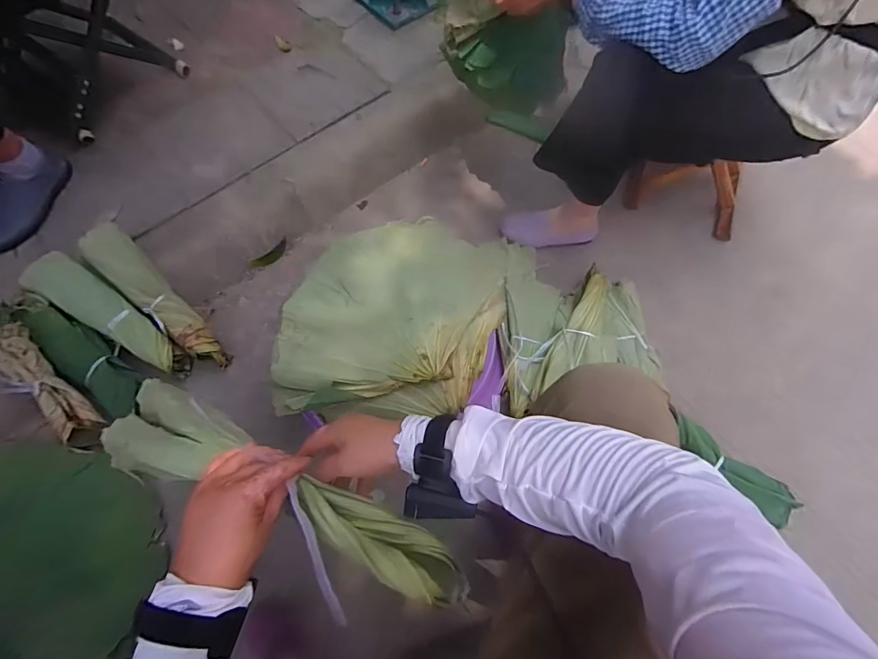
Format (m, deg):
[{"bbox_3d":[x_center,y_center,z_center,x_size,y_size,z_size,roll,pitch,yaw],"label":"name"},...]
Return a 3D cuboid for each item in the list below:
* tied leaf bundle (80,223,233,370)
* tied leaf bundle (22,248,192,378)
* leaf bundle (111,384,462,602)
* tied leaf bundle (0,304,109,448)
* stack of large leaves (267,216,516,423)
[{"bbox_3d":[-0.598,-0.058,0.944,0.081,0.095,0.366,-44,100,-17],"label":"tied leaf bundle"},{"bbox_3d":[-0.693,-0.028,0.921,0.369,0.065,0.089,37,70,-6],"label":"tied leaf bundle"},{"bbox_3d":[-0.158,0.171,0.445,0.391,0.047,0.086,23,69,9],"label":"leaf bundle"},{"bbox_3d":[-0.815,0.107,0.880,0.094,0.073,0.323,-36,102,-15],"label":"tied leaf bundle"},{"bbox_3d":[-0.080,-0.041,0.792,0.380,0.078,0.403,7,67,2],"label":"stack of large leaves"}]

